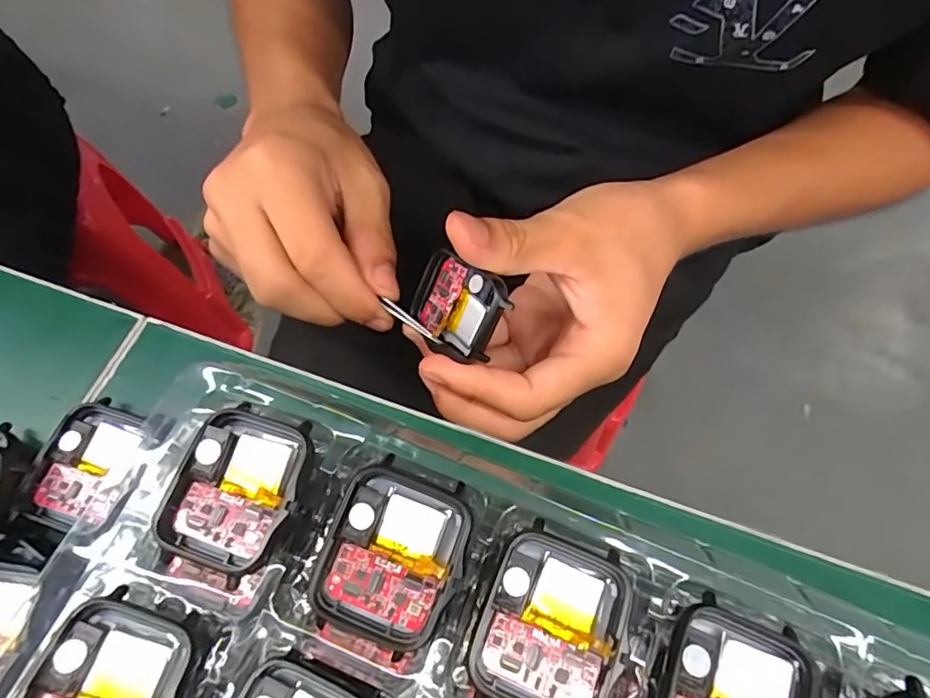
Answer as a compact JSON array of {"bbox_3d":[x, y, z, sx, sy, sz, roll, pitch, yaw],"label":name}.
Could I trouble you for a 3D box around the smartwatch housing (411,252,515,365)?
[{"bbox_3d":[-0.004,-0.016,0.215,0.045,0.005,0.036,34,109,40],"label":"smartwatch housing"}]

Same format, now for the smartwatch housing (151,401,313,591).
[{"bbox_3d":[-0.067,0.041,0.160,0.035,0.005,0.046,16,67,8],"label":"smartwatch housing"}]

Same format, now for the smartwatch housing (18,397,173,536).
[{"bbox_3d":[-0.134,0.042,0.196,0.032,0.011,0.044,12,67,7],"label":"smartwatch housing"}]

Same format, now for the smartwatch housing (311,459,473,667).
[{"bbox_3d":[-0.020,0.058,0.152,0.037,0.011,0.044,19,68,10],"label":"smartwatch housing"}]

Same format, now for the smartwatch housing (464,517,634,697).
[{"bbox_3d":[0.023,0.074,0.146,0.037,0.005,0.045,20,68,10],"label":"smartwatch housing"}]

